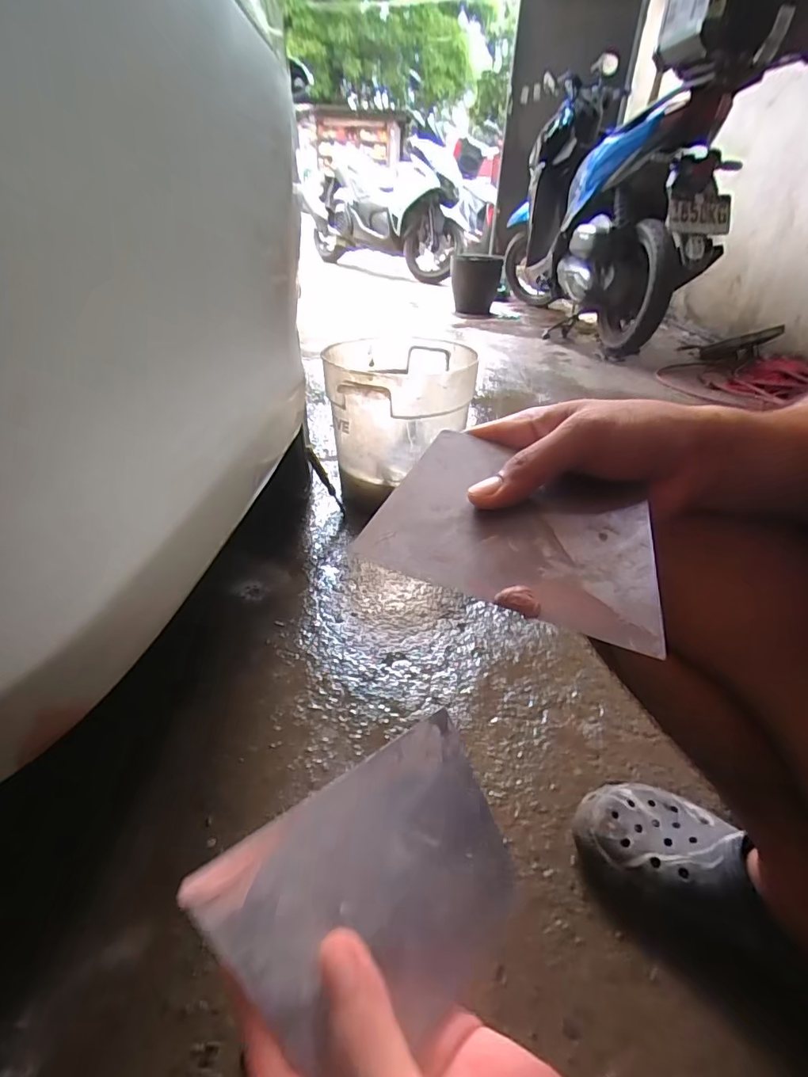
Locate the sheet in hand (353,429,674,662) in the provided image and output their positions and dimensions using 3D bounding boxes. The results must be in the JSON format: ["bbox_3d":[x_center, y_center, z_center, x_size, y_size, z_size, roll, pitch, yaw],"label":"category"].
[{"bbox_3d":[0.059,-0.007,0.251,0.138,0.006,0.091,18,59,11],"label":"sheet in hand"}]

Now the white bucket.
[{"bbox_3d":[-0.012,-0.246,1.069,0.283,0.290,0.329,-1,34,-7],"label":"white bucket"}]

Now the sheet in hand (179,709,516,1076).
[{"bbox_3d":[-0.006,0.151,0.218,0.138,0.004,0.099,-20,67,-41],"label":"sheet in hand"}]

